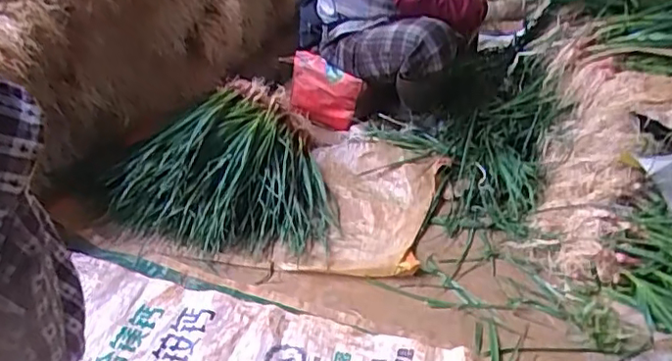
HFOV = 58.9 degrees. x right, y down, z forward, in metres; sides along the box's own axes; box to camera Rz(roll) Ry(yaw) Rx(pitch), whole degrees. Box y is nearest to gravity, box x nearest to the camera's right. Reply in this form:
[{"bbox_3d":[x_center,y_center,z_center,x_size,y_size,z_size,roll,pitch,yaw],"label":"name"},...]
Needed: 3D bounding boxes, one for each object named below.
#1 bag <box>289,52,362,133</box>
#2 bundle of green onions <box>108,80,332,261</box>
[{"bbox_3d":[-0.039,-0.276,1.913,0.281,0.216,0.042,23,36,34],"label":"bag"},{"bbox_3d":[-0.259,-0.072,1.602,0.546,0.199,0.695,3,29,4],"label":"bundle of green onions"}]

